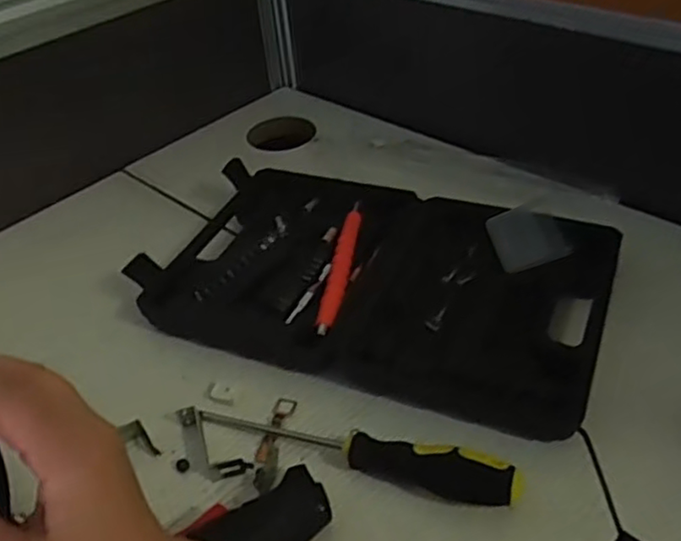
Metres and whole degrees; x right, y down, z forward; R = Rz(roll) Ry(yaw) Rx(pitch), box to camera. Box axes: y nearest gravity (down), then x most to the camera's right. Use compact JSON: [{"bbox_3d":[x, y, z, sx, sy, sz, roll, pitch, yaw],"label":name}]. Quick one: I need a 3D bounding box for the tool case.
[{"bbox_3d":[0.028,-0.002,0.542,0.349,0.045,0.223,13,43,21],"label":"tool case"}]

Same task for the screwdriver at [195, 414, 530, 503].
[{"bbox_3d":[0.007,0.108,0.420,0.206,0.037,0.025,11,42,20],"label":"screwdriver"}]

